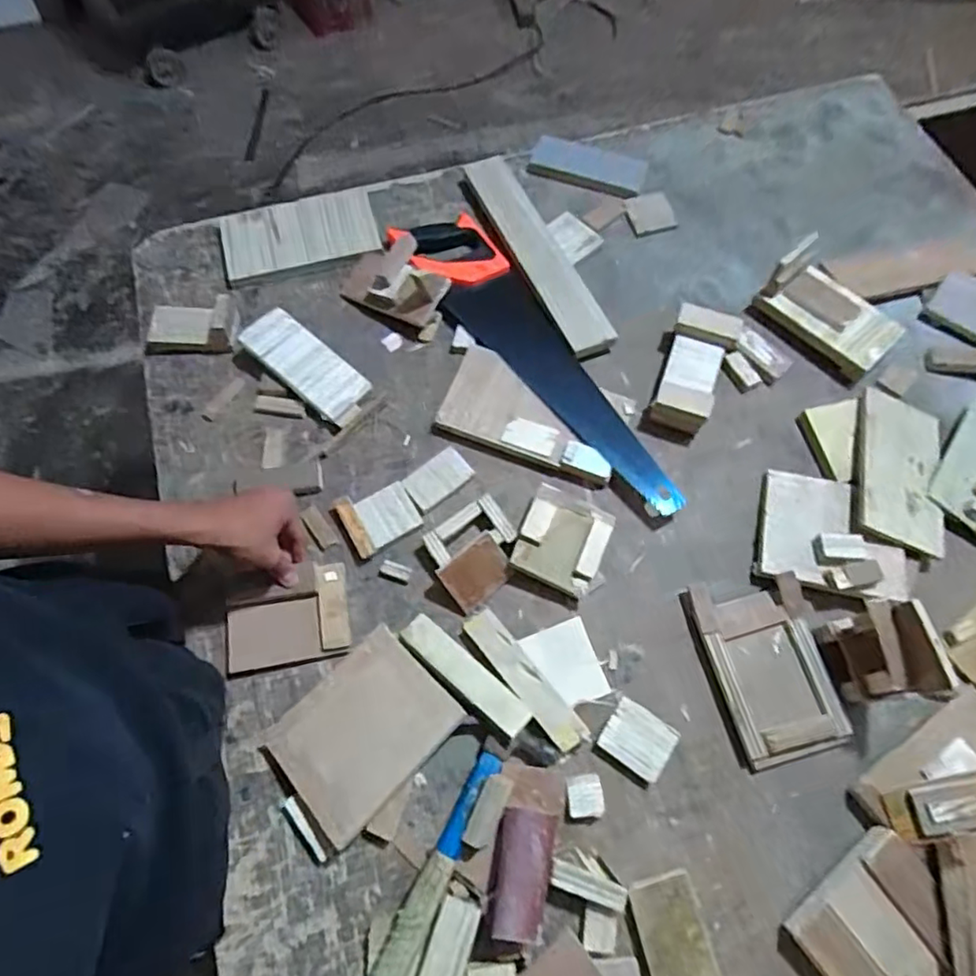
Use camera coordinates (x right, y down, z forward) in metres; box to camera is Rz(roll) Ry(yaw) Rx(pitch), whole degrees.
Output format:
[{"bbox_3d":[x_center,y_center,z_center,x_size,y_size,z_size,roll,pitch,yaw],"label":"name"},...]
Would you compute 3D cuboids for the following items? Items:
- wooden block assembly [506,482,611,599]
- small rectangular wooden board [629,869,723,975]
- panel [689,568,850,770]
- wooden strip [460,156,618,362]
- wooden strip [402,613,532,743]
[{"bbox_3d":[0.079,0.056,0.651,0.096,0.045,0.101,23,70,8],"label":"wooden block assembly"},{"bbox_3d":[0.166,0.402,0.531,0.058,0.017,0.097,-13,69,-7],"label":"small rectangular wooden board"},{"bbox_3d":[0.289,0.185,0.615,0.110,0.034,0.177,-11,69,-6],"label":"panel"},{"bbox_3d":[0.063,-0.335,0.814,0.077,0.023,0.371,-24,71,-10],"label":"wooden strip"},{"bbox_3d":[-0.024,0.186,0.597,0.150,0.009,0.032,38,60,20],"label":"wooden strip"}]

